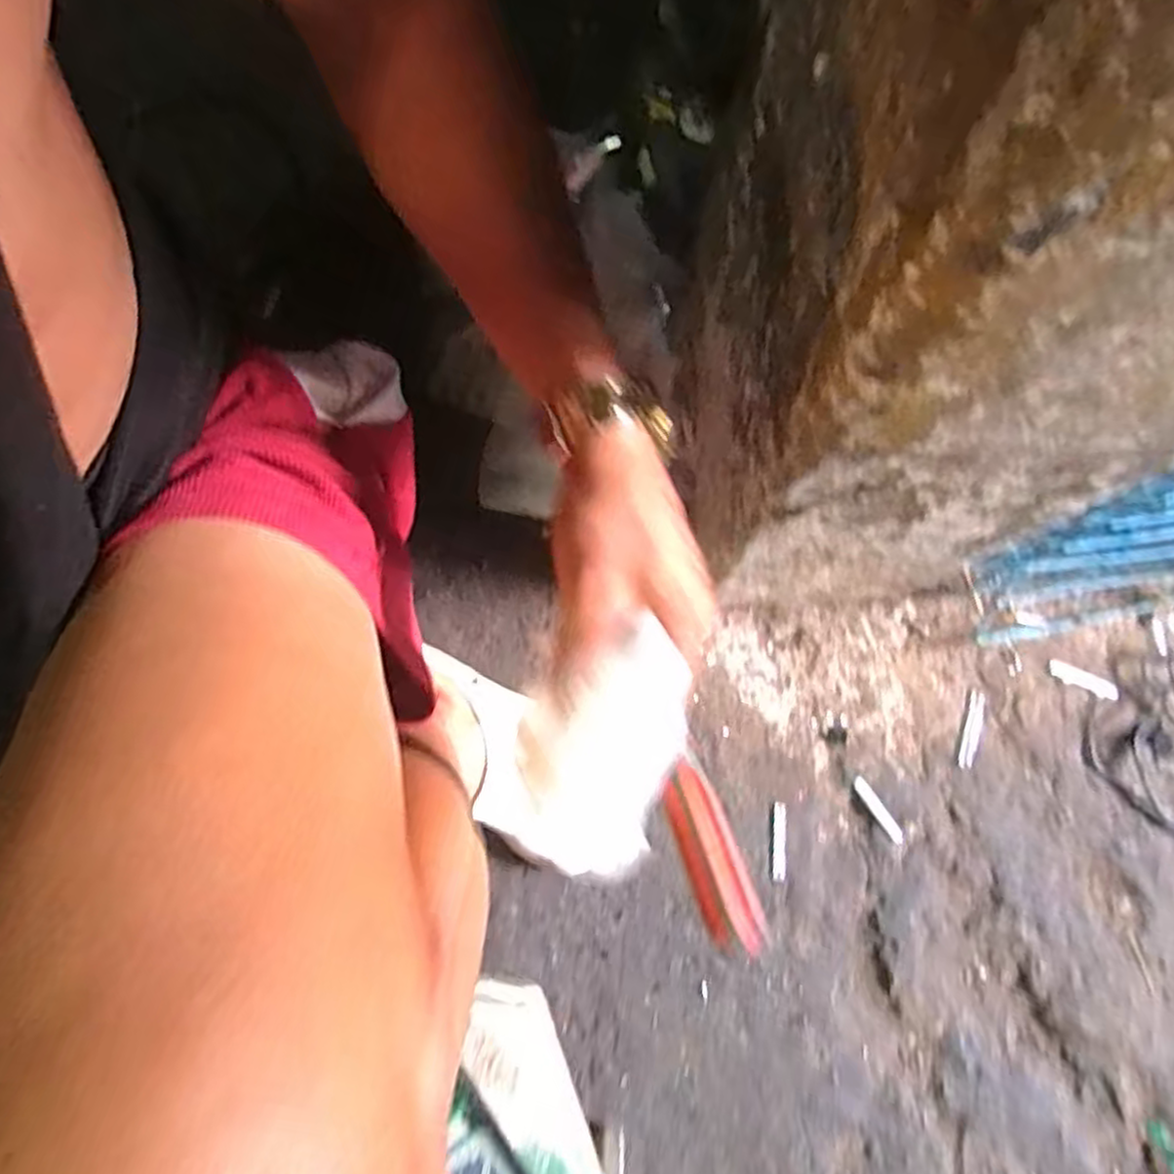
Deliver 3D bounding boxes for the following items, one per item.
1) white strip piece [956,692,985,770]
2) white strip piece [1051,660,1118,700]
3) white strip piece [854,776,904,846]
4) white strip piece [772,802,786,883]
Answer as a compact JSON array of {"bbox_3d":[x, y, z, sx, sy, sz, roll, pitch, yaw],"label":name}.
[{"bbox_3d":[0.352,0.131,0.666,0.016,0.004,0.070,16,78,5],"label":"white strip piece"},{"bbox_3d":[0.459,0.087,0.673,0.065,0.004,0.018,25,79,6],"label":"white strip piece"},{"bbox_3d":[0.259,0.199,0.648,0.012,0.004,0.066,-37,85,7],"label":"white strip piece"},{"bbox_3d":[0.173,0.228,0.654,0.011,0.005,0.066,5,78,2],"label":"white strip piece"}]

